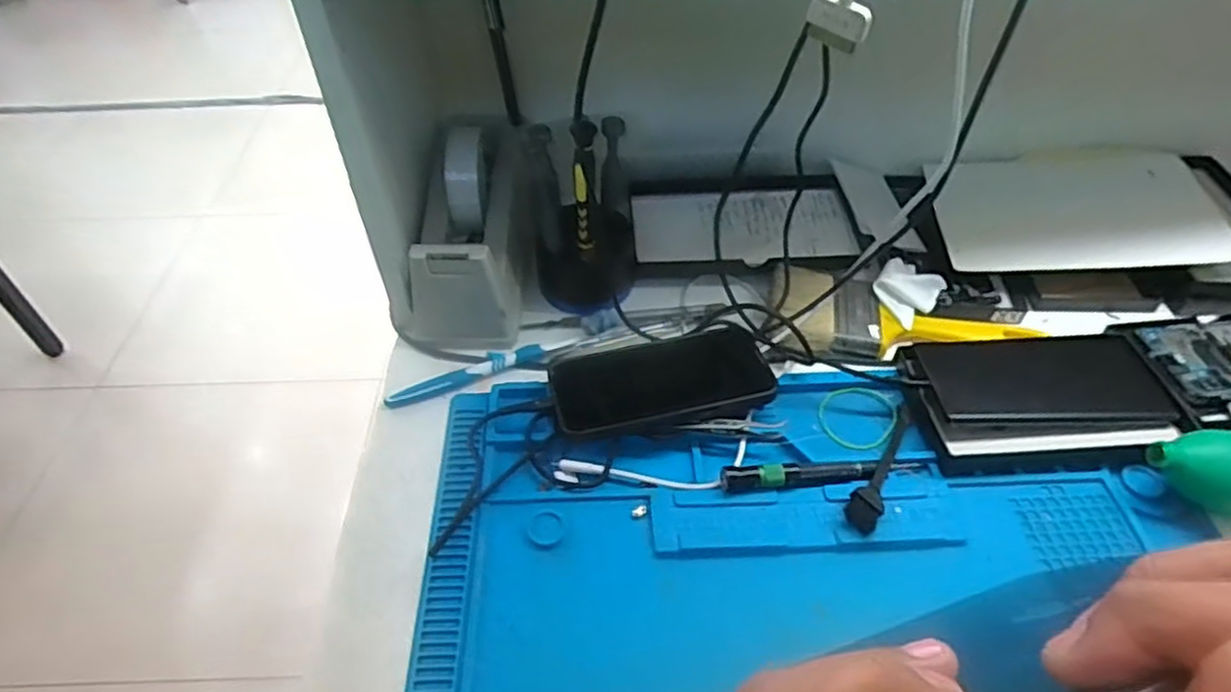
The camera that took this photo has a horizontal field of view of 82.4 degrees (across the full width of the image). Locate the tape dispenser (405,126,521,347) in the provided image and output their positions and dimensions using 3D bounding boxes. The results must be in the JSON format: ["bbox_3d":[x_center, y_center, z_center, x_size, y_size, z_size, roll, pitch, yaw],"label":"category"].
[{"bbox_3d":[-0.111,-0.085,0.539,0.081,0.104,0.144,4,50,5],"label":"tape dispenser"}]

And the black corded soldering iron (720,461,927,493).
[{"bbox_3d":[0.132,0.081,0.445,0.131,0.017,0.014,-5,47,-3],"label":"black corded soldering iron"}]

